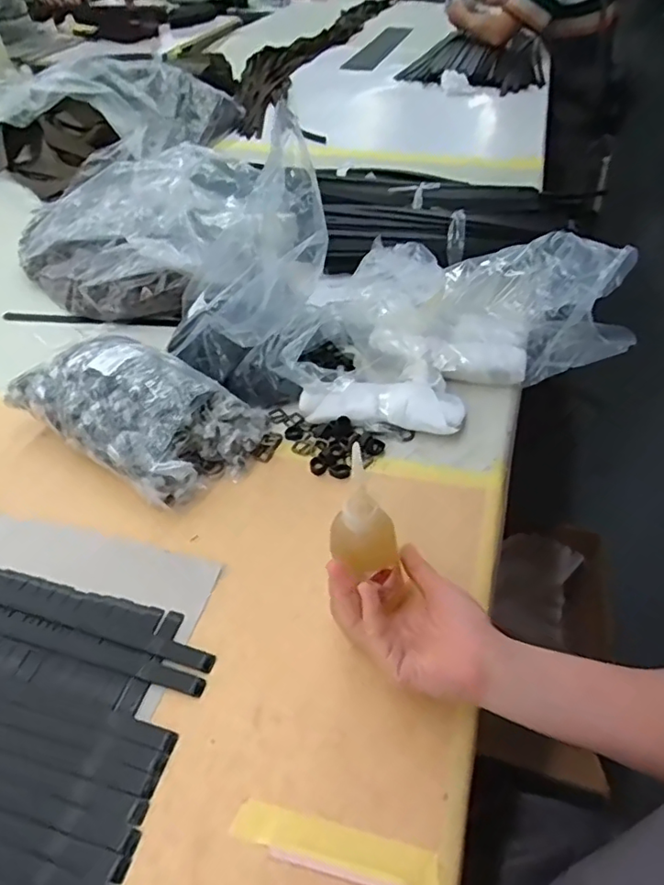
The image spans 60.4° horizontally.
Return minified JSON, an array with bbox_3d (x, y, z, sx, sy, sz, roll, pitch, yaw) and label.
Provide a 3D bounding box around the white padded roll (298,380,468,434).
[{"bbox_3d":[0.057,-0.049,0.650,0.179,0.029,0.062,7,46,9],"label":"white padded roll"}]

